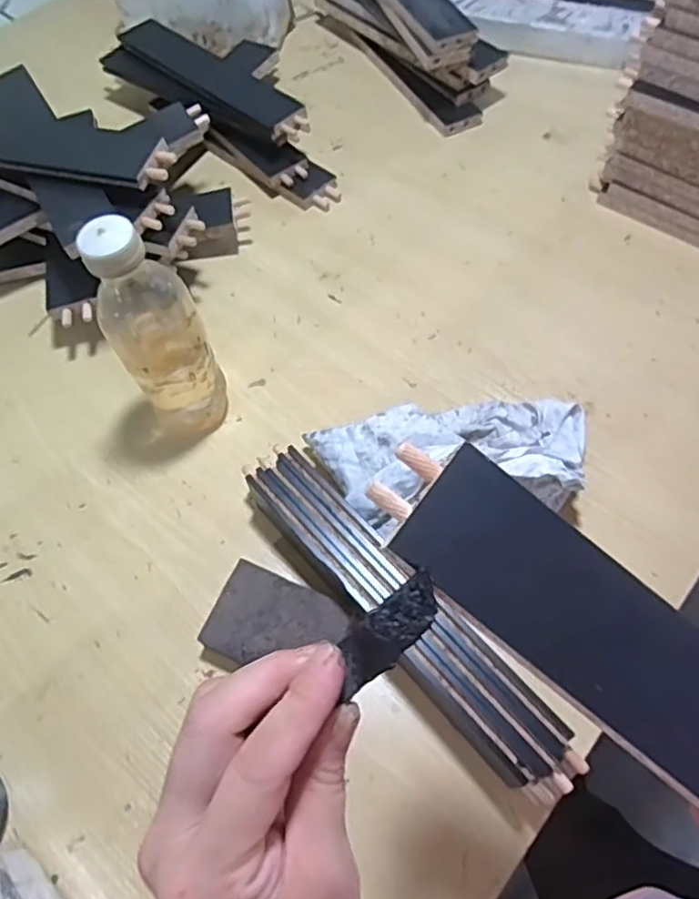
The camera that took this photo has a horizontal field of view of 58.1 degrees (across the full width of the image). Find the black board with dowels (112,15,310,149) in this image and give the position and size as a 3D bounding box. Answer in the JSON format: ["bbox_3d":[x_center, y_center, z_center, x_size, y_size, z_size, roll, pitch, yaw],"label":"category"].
[{"bbox_3d":[-0.161,-0.442,0.746,0.296,0.017,0.058,38,70,21],"label":"black board with dowels"}]

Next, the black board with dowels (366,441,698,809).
[{"bbox_3d":[0.136,0.104,0.245,0.300,0.008,0.055,40,70,1],"label":"black board with dowels"}]

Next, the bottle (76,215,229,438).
[{"bbox_3d":[-0.149,-0.083,0.505,0.069,0.214,0.062,-6,61,0],"label":"bottle"}]

